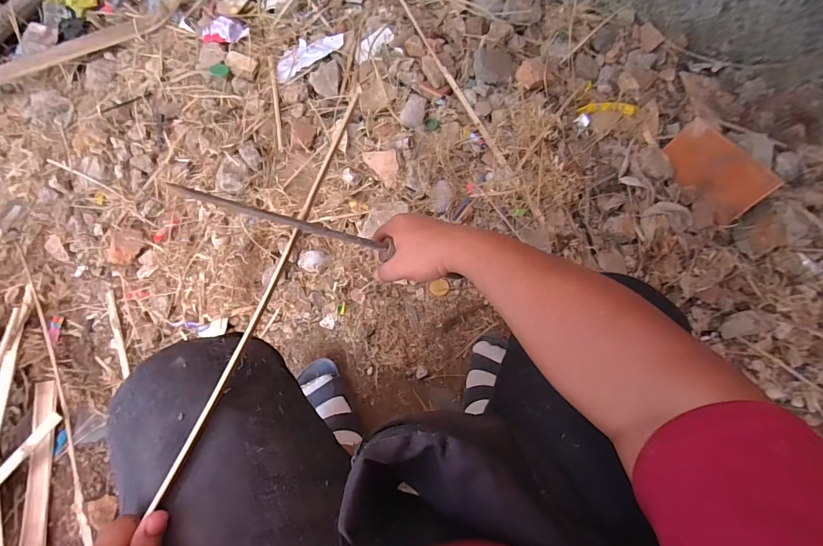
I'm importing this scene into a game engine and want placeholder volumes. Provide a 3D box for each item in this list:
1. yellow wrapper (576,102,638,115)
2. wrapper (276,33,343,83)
[{"bbox_3d":[0.452,-0.379,0.904,0.123,0.010,0.035,10,73,20],"label":"yellow wrapper"},{"bbox_3d":[-0.256,-0.534,0.948,0.187,0.021,0.093,-40,76,-13],"label":"wrapper"}]

